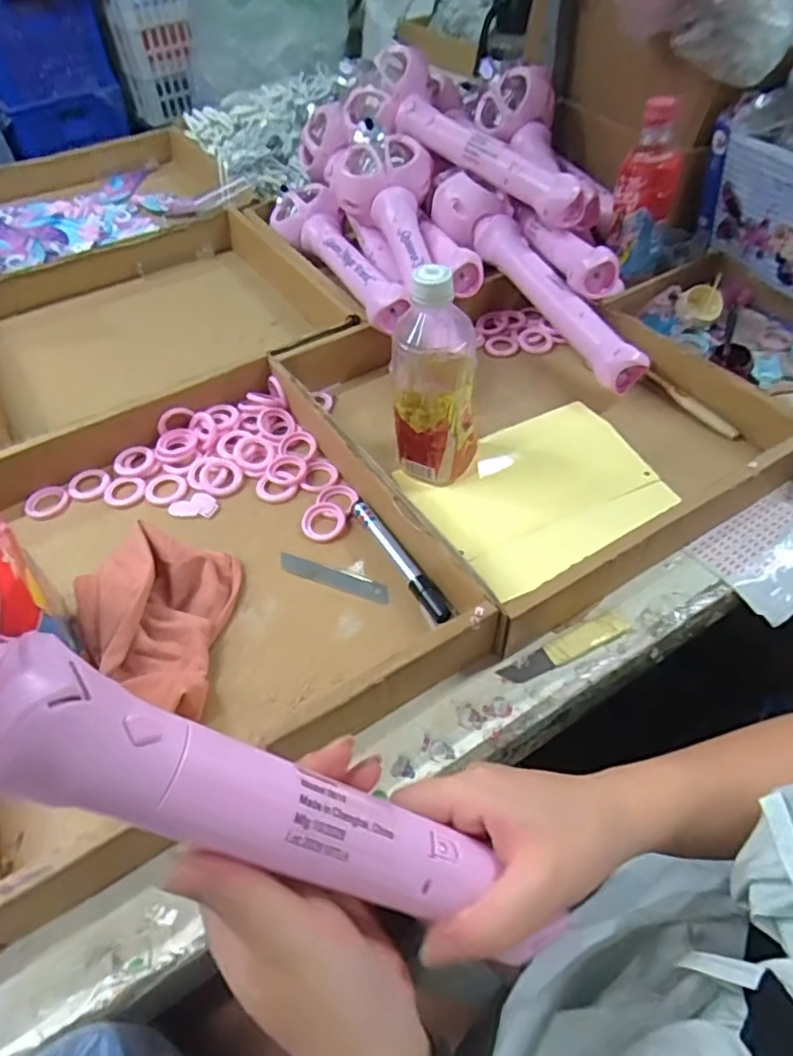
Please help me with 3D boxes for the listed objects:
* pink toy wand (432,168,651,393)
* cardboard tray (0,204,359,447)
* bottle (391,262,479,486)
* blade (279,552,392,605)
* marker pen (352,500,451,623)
[{"bbox_3d":[0.149,-0.278,0.681,0.071,0.054,0.342,-26,67,-19],"label":"pink toy wand"},{"bbox_3d":[-0.289,-0.243,0.723,0.373,0.048,0.366,-28,54,-19],"label":"cardboard tray"},{"bbox_3d":[0.032,-0.119,0.517,0.068,0.180,0.053,1,50,3],"label":"bottle"},{"bbox_3d":[-0.051,0.039,0.511,0.098,0.006,0.021,17,53,16],"label":"blade"},{"bbox_3d":[0.001,0.023,0.507,0.016,0.016,0.135,-27,54,-19],"label":"marker pen"}]

